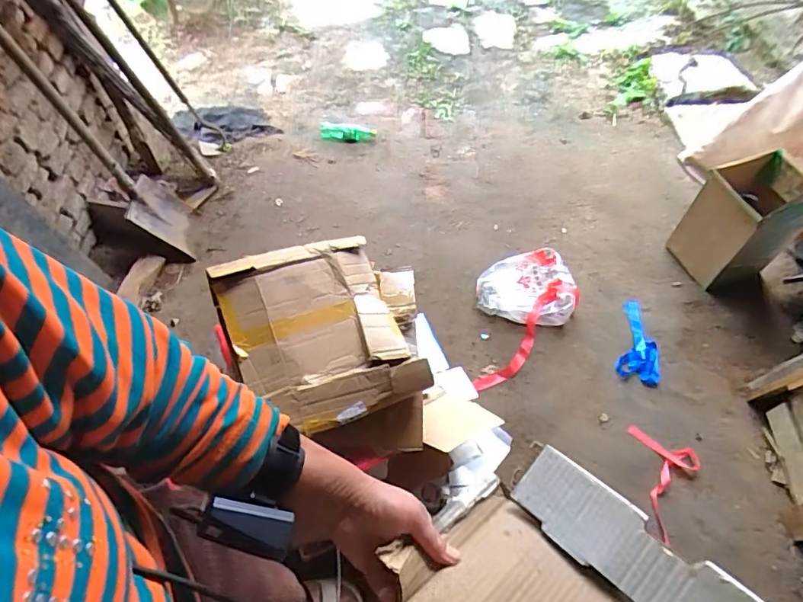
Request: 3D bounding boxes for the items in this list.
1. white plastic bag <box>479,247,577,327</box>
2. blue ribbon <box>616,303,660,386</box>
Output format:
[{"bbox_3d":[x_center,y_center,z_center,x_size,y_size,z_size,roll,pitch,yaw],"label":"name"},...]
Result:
[{"bbox_3d":[0.389,-0.032,1.531,0.286,0.127,0.194,-8,55,-5],"label":"white plastic bag"},{"bbox_3d":[0.712,0.119,1.458,0.122,0.044,0.261,15,56,11],"label":"blue ribbon"}]

